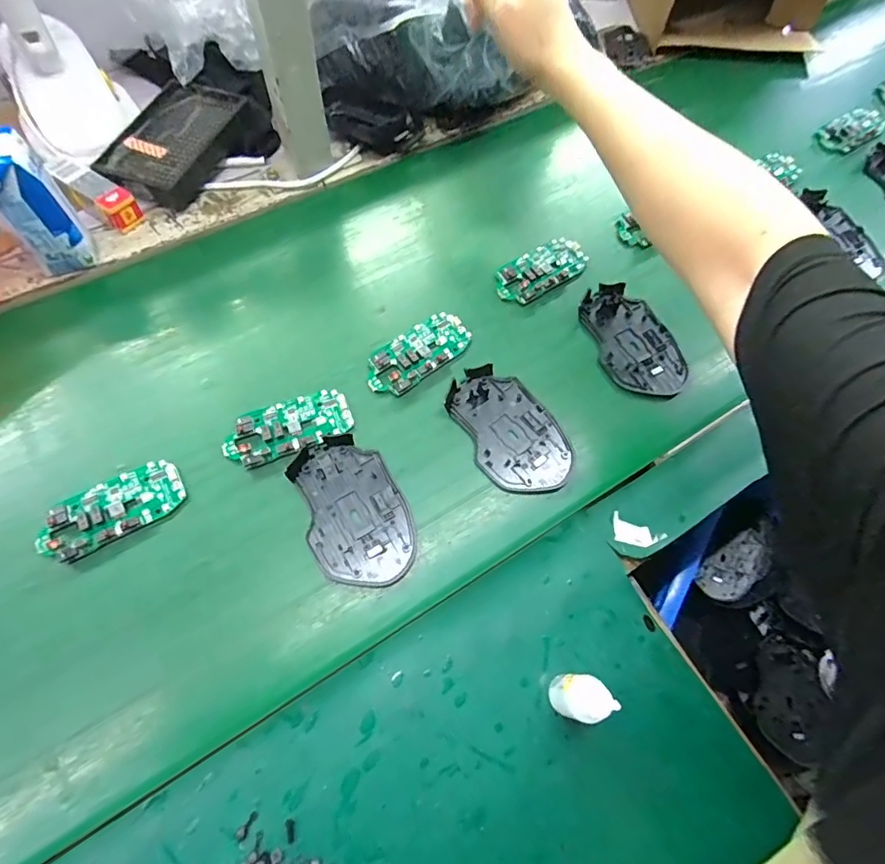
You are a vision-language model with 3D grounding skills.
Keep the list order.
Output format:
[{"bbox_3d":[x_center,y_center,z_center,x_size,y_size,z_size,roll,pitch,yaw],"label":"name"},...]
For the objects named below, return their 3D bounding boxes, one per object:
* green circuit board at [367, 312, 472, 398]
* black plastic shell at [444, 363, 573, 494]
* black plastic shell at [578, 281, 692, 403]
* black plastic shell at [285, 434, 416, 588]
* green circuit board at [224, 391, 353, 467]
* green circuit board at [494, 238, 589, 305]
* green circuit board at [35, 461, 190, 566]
[{"bbox_3d":[-0.021,-0.069,0.432,0.098,0.006,0.046,-38,73,-19],"label":"green circuit board"},{"bbox_3d":[0.055,-0.004,0.406,0.071,0.010,0.115,-27,69,-15],"label":"black plastic shell"},{"bbox_3d":[0.171,-0.082,0.451,0.070,0.015,0.117,-14,67,-10],"label":"black plastic shell"},{"bbox_3d":[-0.066,0.057,0.371,0.072,0.009,0.115,-25,69,-14],"label":"black plastic shell"},{"bbox_3d":[-0.122,-0.005,0.395,0.098,0.008,0.047,-19,67,-12],"label":"green circuit board"},{"bbox_3d":[0.094,-0.155,0.476,0.096,0.012,0.048,-35,72,-18],"label":"green circuit board"},{"bbox_3d":[-0.239,0.056,0.363,0.098,0.010,0.045,-27,69,-15],"label":"green circuit board"}]

